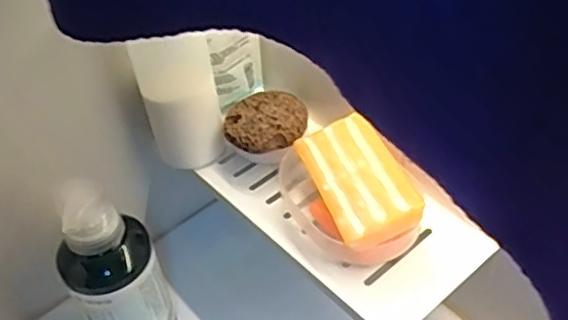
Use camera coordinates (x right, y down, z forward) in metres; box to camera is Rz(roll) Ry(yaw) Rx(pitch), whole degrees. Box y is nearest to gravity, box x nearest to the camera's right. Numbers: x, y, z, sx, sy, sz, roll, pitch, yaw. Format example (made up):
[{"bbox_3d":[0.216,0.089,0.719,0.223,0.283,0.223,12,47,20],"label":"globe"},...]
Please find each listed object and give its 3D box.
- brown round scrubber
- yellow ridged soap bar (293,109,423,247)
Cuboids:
[{"bbox_3d":[-0.015,-0.033,0.506,0.064,0.019,0.065,1,46,7],"label":"brown round scrubber"},{"bbox_3d":[0.053,0.013,0.450,0.059,0.025,0.108,-16,46,-11],"label":"yellow ridged soap bar"}]

